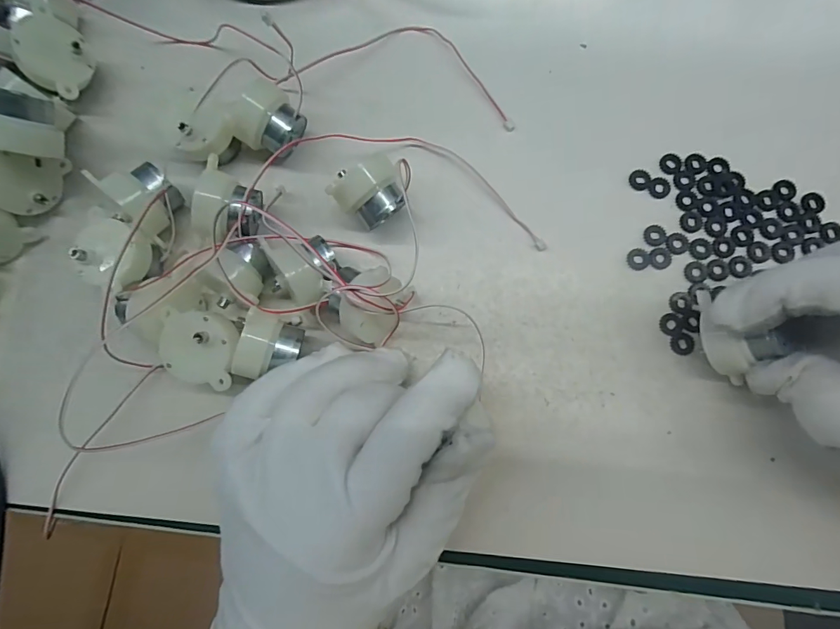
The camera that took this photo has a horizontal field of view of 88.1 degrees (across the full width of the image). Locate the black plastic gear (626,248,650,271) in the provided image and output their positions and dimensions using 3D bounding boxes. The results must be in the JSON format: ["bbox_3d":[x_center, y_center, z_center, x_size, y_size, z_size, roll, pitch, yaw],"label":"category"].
[{"bbox_3d":[0.108,-0.028,0.213,0.011,0.004,0.011,-2,82,3],"label":"black plastic gear"}]

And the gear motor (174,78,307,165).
[{"bbox_3d":[-0.085,-0.088,0.214,0.054,0.033,0.032,-41,82,-2],"label":"gear motor"}]

